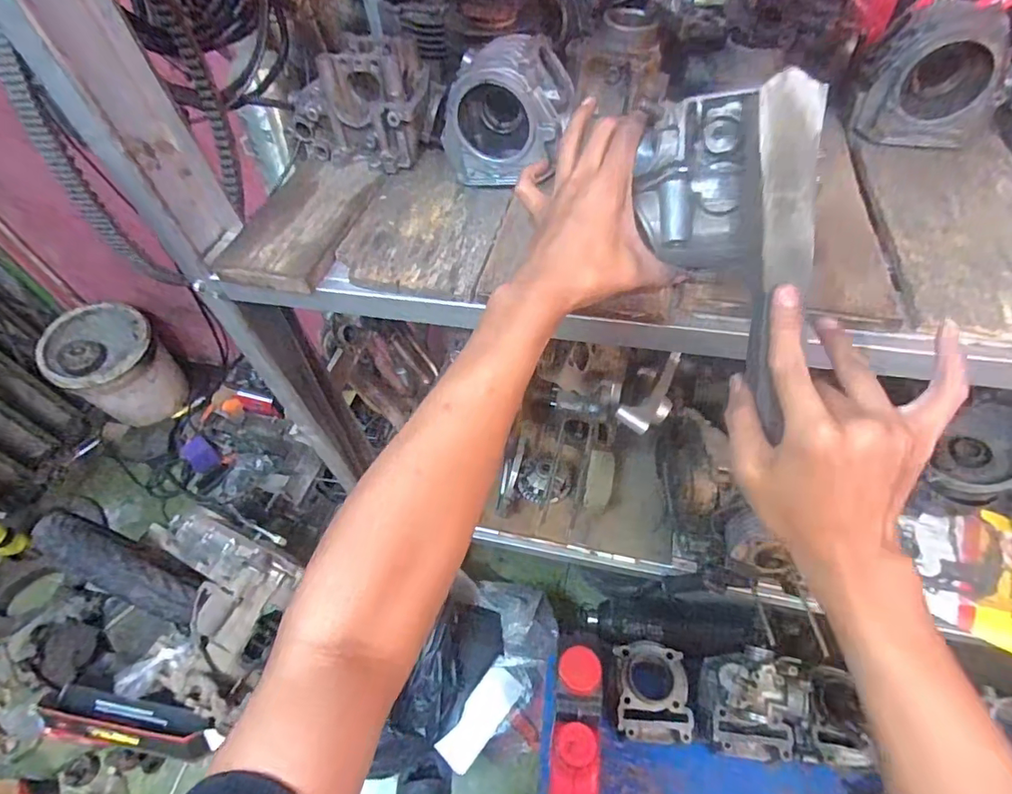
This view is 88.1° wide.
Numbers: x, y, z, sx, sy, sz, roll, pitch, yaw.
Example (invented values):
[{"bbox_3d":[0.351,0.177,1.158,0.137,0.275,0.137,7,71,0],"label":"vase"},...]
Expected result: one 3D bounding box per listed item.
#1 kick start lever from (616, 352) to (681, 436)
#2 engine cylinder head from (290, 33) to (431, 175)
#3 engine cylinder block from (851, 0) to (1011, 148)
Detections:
[{"bbox_3d":[0.251,-0.007,0.846,0.059,0.026,0.175,33,63,26],"label":"kick start lever"},{"bbox_3d":[-0.158,-0.336,0.594,0.155,0.092,0.116,8,55,12],"label":"engine cylinder head"},{"bbox_3d":[0.449,-0.338,0.555,0.134,0.103,0.084,26,60,23],"label":"engine cylinder block"}]

